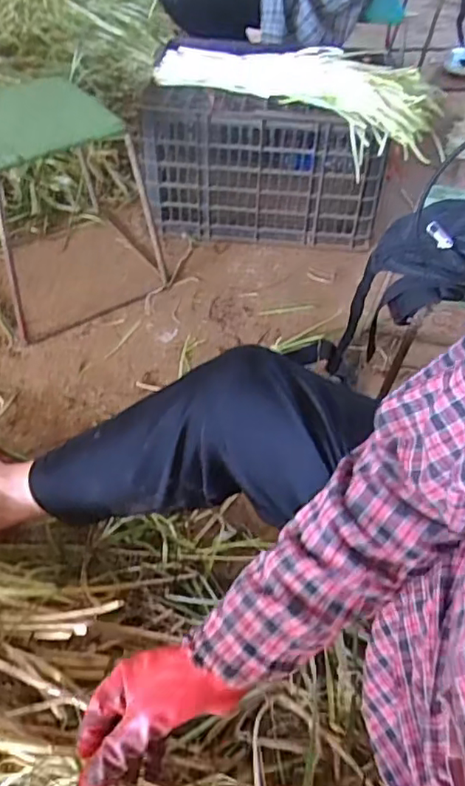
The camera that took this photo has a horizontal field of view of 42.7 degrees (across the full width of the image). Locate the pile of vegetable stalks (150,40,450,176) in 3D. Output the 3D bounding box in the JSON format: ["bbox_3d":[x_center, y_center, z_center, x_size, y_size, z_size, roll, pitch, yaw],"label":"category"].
[{"bbox_3d":[0.118,-0.578,1.120,0.553,0.104,0.190,22,53,19],"label":"pile of vegetable stalks"}]

